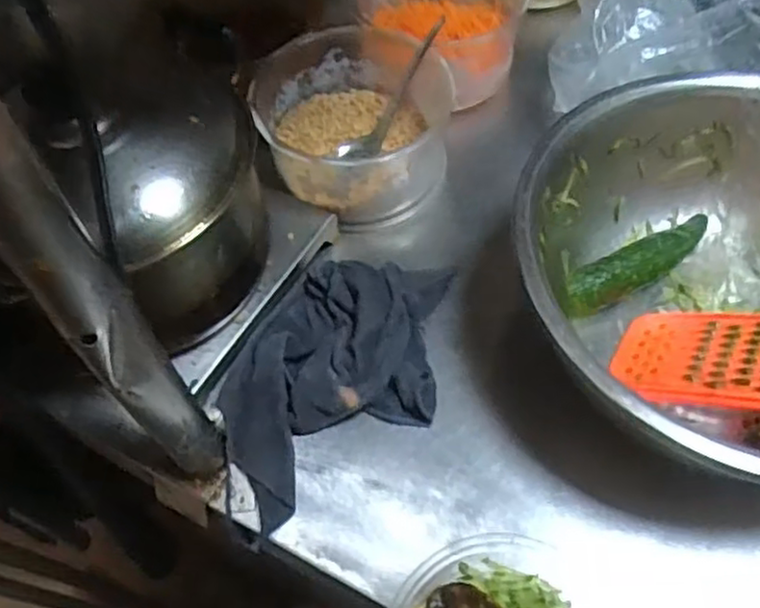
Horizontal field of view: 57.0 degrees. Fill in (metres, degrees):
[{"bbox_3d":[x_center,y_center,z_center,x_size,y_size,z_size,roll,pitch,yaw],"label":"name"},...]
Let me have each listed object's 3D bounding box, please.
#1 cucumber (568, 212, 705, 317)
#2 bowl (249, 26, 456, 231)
[{"bbox_3d":[0.219,-0.036,0.578,0.157,0.028,0.032,-29,59,-13],"label":"cucumber"},{"bbox_3d":[-0.024,-0.165,0.654,0.166,0.097,0.175,-3,57,4],"label":"bowl"}]

